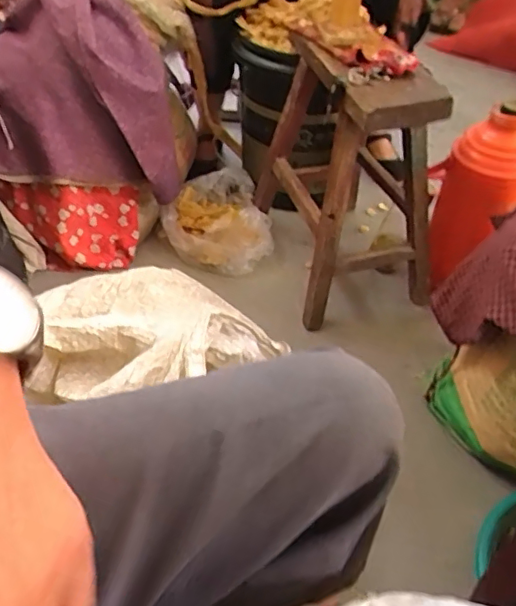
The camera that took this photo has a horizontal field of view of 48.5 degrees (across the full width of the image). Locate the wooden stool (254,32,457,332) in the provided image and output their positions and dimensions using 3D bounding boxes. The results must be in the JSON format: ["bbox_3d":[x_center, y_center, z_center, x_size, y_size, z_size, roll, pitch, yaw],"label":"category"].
[{"bbox_3d":[0.165,-0.259,1.074,0.251,0.409,0.388,-7,43,-11],"label":"wooden stool"}]

